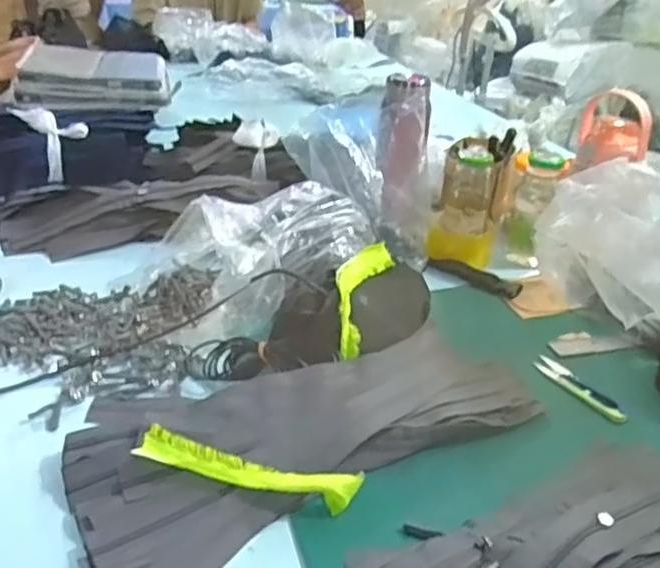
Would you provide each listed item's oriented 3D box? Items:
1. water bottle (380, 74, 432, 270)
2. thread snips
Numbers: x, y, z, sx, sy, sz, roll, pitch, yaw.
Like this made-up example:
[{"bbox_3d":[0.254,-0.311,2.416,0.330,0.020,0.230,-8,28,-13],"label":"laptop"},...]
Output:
[{"bbox_3d":[0.113,-0.177,0.945,0.084,0.297,0.079,1,-6,-6],"label":"water bottle"},{"bbox_3d":[0.270,0.111,0.686,0.025,0.009,0.115,-12,34,-27],"label":"thread snips"}]

